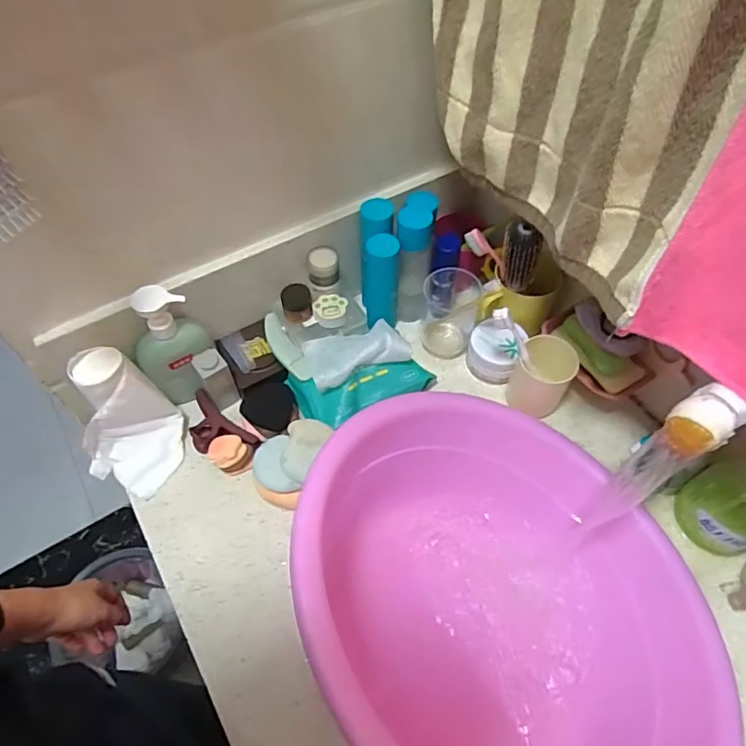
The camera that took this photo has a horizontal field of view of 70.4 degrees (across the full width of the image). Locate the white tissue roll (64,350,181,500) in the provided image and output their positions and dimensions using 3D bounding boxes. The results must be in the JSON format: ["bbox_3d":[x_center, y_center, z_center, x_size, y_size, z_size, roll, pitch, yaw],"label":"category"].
[{"bbox_3d":[-0.279,0.057,0.591,0.100,0.131,0.100,0,56,0],"label":"white tissue roll"}]

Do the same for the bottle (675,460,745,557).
[{"bbox_3d":[0.376,0.124,0.530,0.072,0.138,0.082,-17,58,-11],"label":"bottle"}]

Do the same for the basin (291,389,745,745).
[{"bbox_3d":[0.121,0.229,0.529,0.432,0.189,0.414,-7,50,-37],"label":"basin"}]

